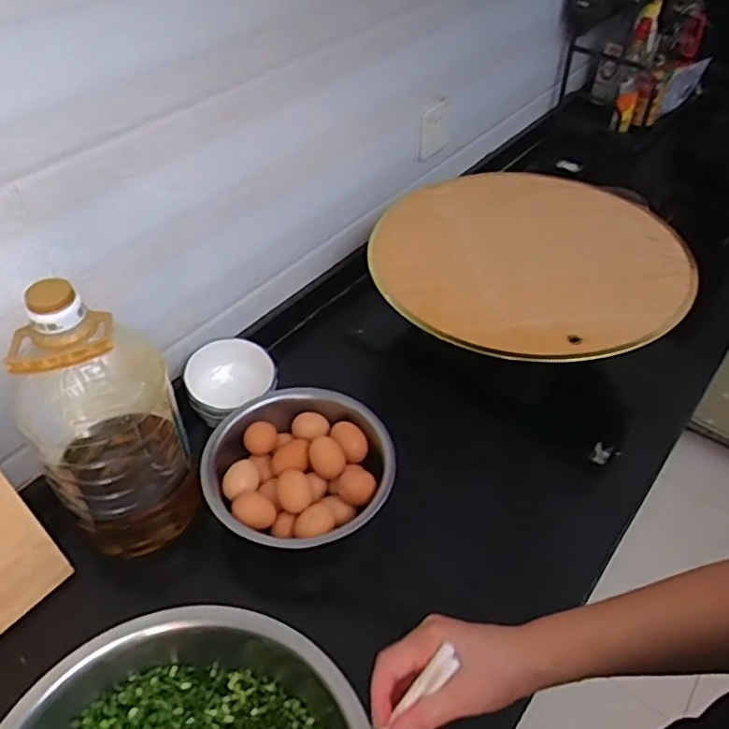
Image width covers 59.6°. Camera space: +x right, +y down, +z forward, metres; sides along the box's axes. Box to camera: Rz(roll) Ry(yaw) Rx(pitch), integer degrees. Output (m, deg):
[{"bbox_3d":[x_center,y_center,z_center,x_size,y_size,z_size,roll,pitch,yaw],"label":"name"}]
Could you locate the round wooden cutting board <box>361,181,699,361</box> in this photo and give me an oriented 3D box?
[{"bbox_3d":[0.242,-0.162,0.932,0.429,0.028,0.429,0,45,0],"label":"round wooden cutting board"}]

